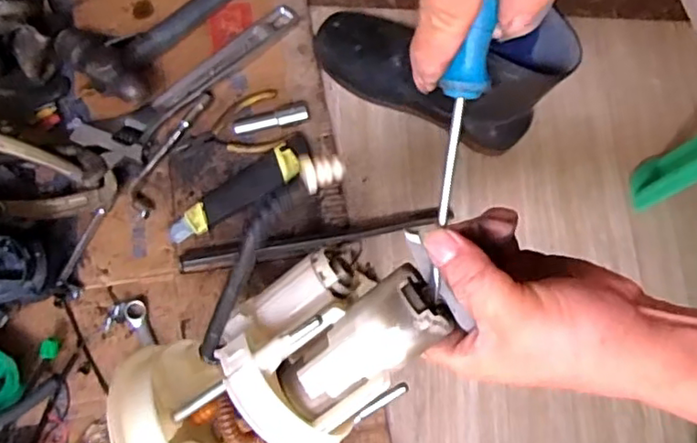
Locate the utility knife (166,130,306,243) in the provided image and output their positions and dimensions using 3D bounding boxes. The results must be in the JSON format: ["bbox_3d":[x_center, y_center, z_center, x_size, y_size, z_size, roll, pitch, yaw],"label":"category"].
[{"bbox_3d":[-0.103,-0.032,0.601,0.164,0.019,0.043,-37,74,-16],"label":"utility knife"}]

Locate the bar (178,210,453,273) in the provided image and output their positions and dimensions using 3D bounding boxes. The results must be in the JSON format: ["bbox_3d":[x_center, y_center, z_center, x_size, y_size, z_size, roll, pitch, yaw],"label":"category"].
[{"bbox_3d":[-0.028,0.018,0.595,0.273,0.012,0.020,-10,69,-7],"label":"bar"}]

